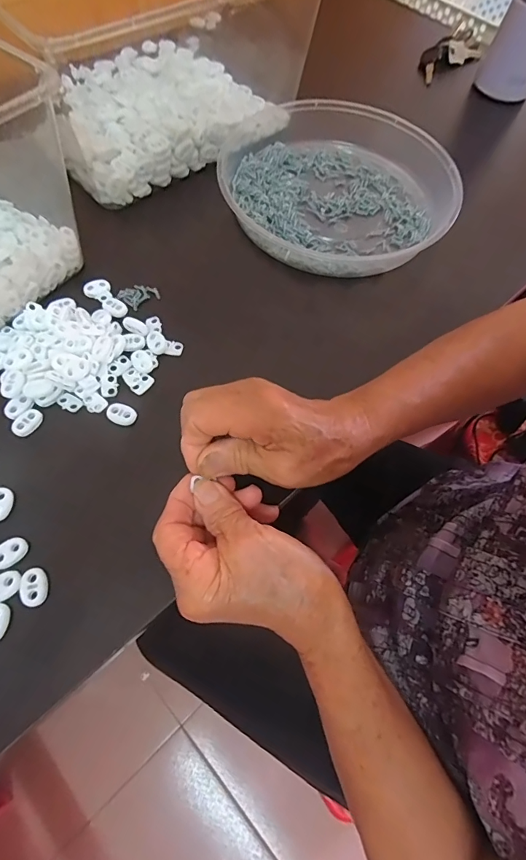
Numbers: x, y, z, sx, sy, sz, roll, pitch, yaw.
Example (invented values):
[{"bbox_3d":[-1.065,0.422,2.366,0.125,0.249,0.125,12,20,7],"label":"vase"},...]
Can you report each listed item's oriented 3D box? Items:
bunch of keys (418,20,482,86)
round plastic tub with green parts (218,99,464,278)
[{"bbox_3d":[0.249,-0.510,0.571,0.112,0.030,0.045,-35,70,-18],"label":"bunch of keys"},{"bbox_3d":[0.076,-0.248,0.427,0.224,0.038,0.216,1,63,-3],"label":"round plastic tub with green parts"}]

